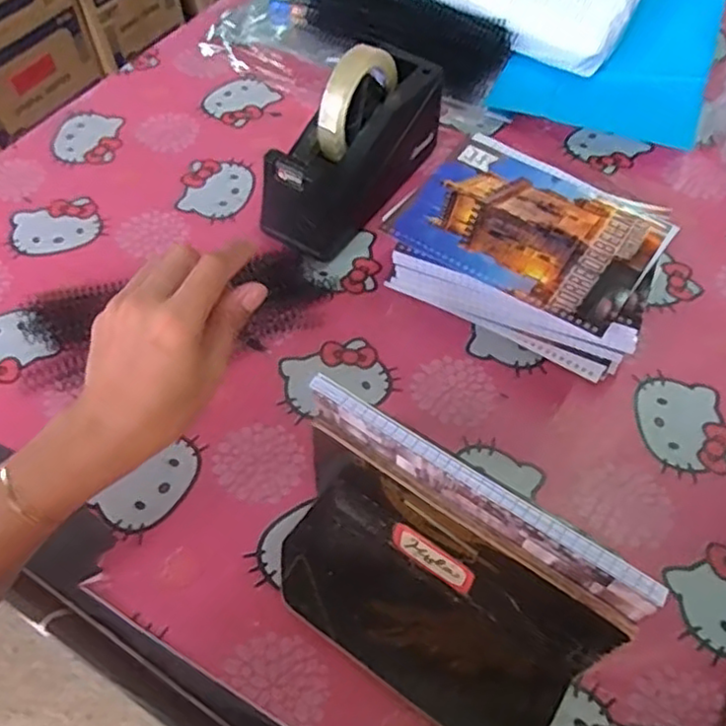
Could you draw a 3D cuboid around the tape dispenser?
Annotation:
[{"bbox_3d":[-0.008,-0.194,0.607,0.070,0.123,0.215,32,61,20],"label":"tape dispenser"}]

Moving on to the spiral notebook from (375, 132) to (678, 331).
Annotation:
[{"bbox_3d":[0.137,-0.112,0.555,0.192,0.007,0.149,32,60,20],"label":"spiral notebook"}]

